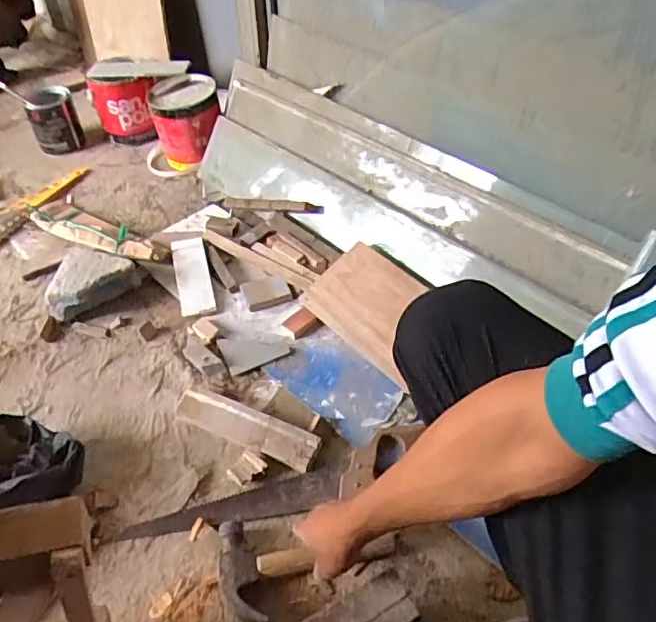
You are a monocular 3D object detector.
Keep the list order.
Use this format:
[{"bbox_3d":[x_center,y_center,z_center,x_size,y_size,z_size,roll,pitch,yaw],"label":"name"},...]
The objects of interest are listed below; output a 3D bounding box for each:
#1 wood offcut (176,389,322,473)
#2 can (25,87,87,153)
[{"bbox_3d":[-0.119,0.169,0.814,0.218,0.036,0.051,16,49,17],"label":"wood offcut"},{"bbox_3d":[-0.663,-0.460,1.382,0.110,0.123,0.135,-22,49,-18],"label":"can"}]

